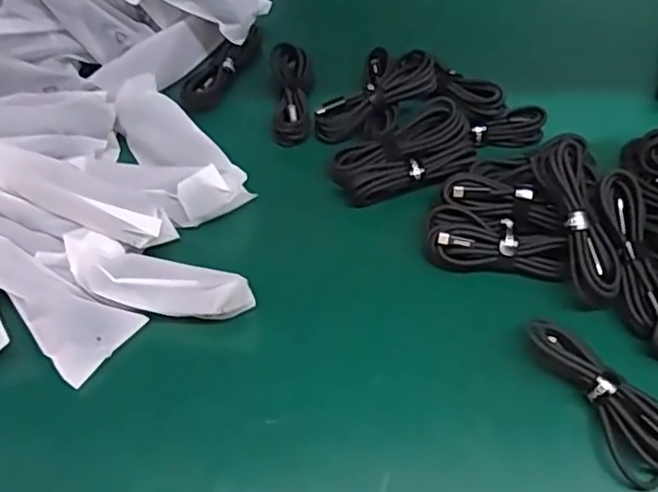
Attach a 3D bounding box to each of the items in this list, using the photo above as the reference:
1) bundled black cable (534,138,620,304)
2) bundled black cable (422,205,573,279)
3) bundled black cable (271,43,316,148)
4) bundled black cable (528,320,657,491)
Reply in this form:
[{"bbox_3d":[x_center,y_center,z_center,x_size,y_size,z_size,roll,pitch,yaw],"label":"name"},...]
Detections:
[{"bbox_3d":[0.174,-0.019,0.433,0.038,0.020,0.114,-8,78,-3],"label":"bundled black cable"},{"bbox_3d":[0.121,-0.003,0.455,0.098,0.021,0.041,6,56,7],"label":"bundled black cable"},{"bbox_3d":[-0.032,-0.137,0.565,0.037,0.027,0.102,-3,55,1],"label":"bundled black cable"},{"bbox_3d":[0.169,0.092,0.392,0.038,0.025,0.110,-29,59,-17],"label":"bundled black cable"}]

